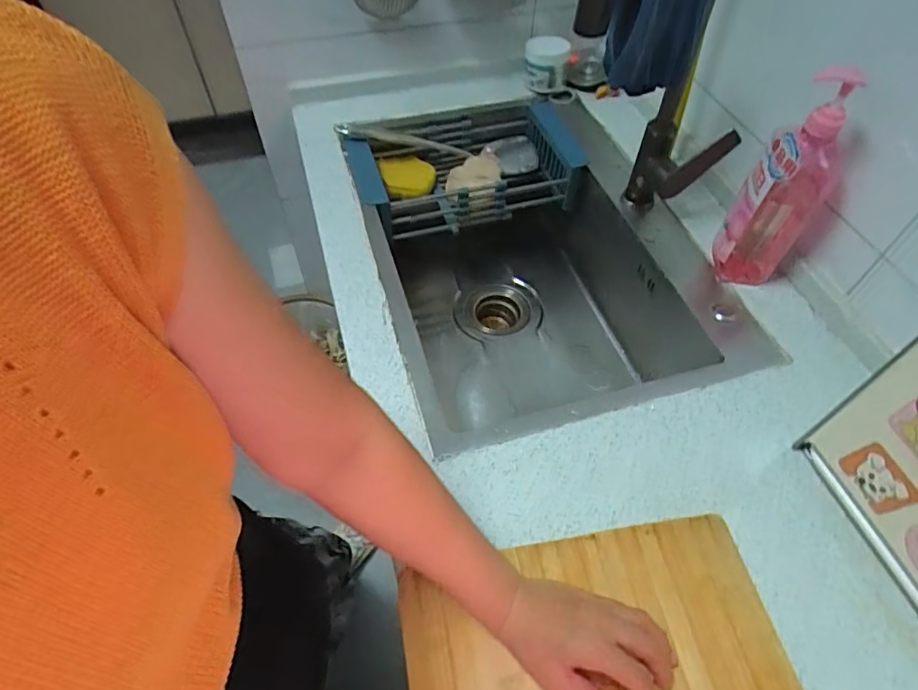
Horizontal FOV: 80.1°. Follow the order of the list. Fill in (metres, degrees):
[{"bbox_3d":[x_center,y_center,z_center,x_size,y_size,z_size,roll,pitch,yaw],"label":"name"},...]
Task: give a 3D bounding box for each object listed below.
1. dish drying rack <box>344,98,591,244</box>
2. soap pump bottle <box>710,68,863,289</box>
[{"bbox_3d":[0.013,-0.302,0.956,0.392,0.104,0.201,-13,54,-11],"label":"dish drying rack"},{"bbox_3d":[0.385,-0.184,0.646,0.067,0.269,0.067,-6,53,-6],"label":"soap pump bottle"}]

